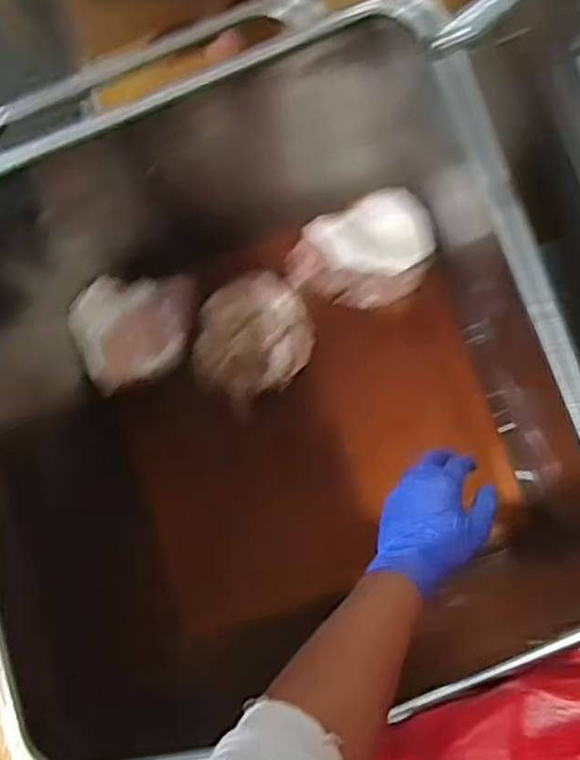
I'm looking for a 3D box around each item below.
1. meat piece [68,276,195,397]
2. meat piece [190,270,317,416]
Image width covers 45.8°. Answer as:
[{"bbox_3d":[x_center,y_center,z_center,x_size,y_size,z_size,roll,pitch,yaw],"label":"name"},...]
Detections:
[{"bbox_3d":[-0.264,-0.078,1.143,0.196,0.040,0.180,-2,86,9],"label":"meat piece"},{"bbox_3d":[-0.065,-0.072,1.141,0.203,0.068,0.190,-1,86,9],"label":"meat piece"}]

